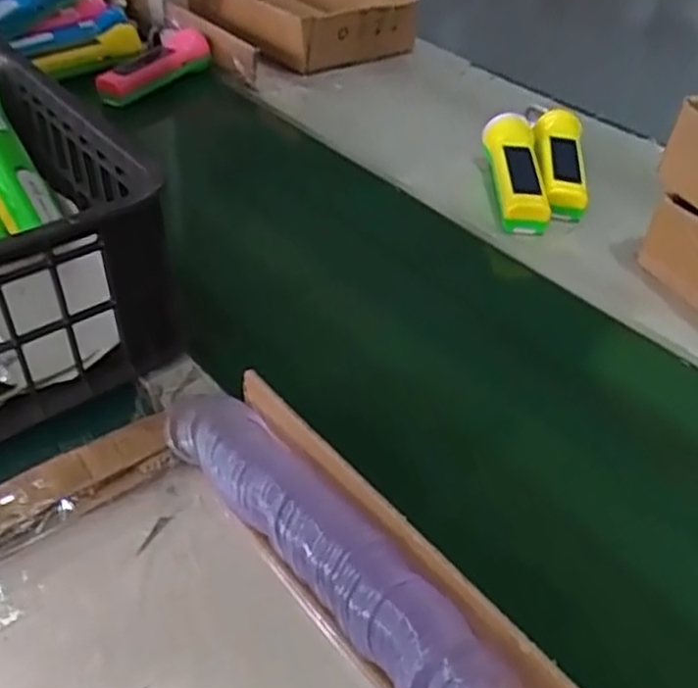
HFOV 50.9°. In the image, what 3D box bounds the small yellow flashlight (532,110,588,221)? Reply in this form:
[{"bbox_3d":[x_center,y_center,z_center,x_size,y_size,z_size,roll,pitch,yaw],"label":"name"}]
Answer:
[{"bbox_3d":[0.217,-0.183,0.753,0.052,0.040,0.180,8,41,4],"label":"small yellow flashlight"}]

